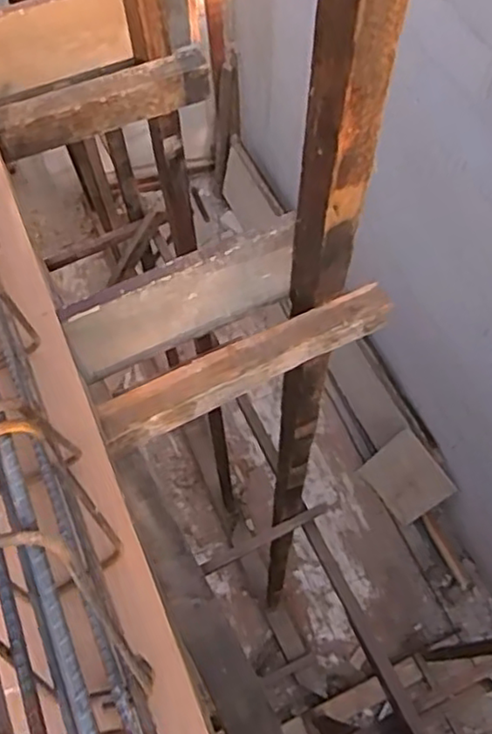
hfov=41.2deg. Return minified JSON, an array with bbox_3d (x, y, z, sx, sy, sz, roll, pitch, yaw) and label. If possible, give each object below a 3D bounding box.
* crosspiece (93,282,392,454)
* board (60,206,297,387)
[{"bbox_3d":[0.006,-0.003,0.847,0.401,0.059,0.063,-25,65,-11],"label":"crosspiece"},{"bbox_3d":[-0.079,-0.083,0.840,0.303,0.159,0.026,-26,65,-12],"label":"board"}]

